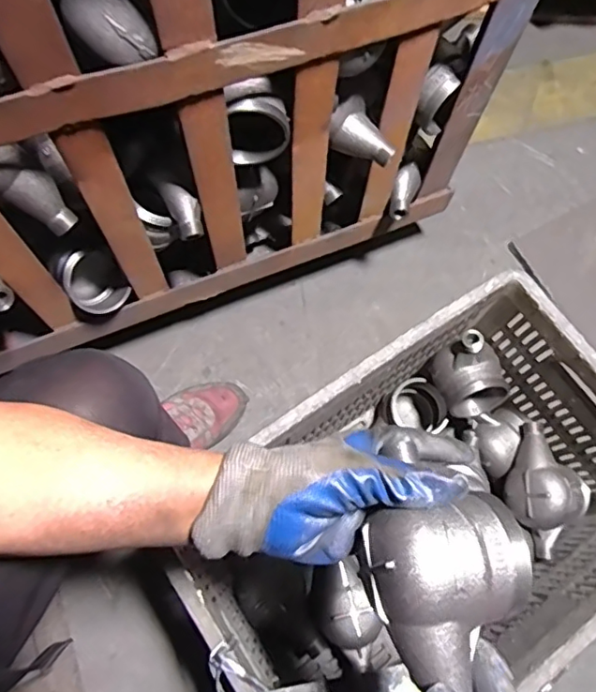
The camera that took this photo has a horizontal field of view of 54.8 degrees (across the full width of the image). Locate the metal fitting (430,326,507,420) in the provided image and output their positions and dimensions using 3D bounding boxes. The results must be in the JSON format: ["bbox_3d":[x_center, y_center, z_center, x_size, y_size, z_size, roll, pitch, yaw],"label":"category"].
[{"bbox_3d":[0.220,0.039,0.727,0.083,0.111,0.085,1,72,-2],"label":"metal fitting"}]

